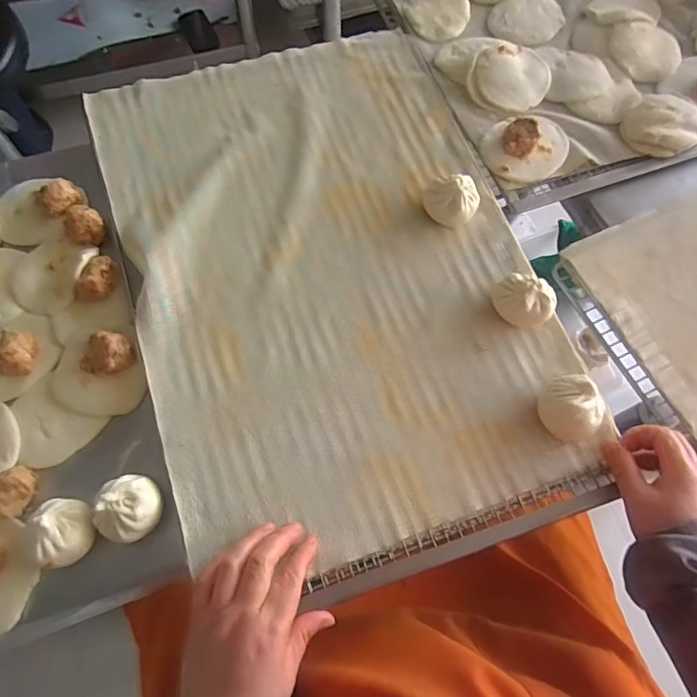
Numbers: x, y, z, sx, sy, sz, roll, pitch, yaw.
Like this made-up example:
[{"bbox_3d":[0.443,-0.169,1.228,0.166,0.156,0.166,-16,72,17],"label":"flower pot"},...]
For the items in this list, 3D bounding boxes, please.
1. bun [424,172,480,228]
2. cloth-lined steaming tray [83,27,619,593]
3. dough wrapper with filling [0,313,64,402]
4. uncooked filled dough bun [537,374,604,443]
[{"bbox_3d":[0.107,-0.154,0.538,0.058,0.039,0.052,12,69,2],"label":"bun"},{"bbox_3d":[-0.018,-0.095,0.518,0.388,0.037,0.570,-17,70,-9],"label":"cloth-lined steaming tray"},{"bbox_3d":[-0.328,0.003,0.491,0.088,0.037,0.080,1,69,-2],"label":"dough wrapper with filling"},{"bbox_3d":[0.198,0.054,0.462,0.048,0.043,0.055,-30,73,-13],"label":"uncooked filled dough bun"}]

